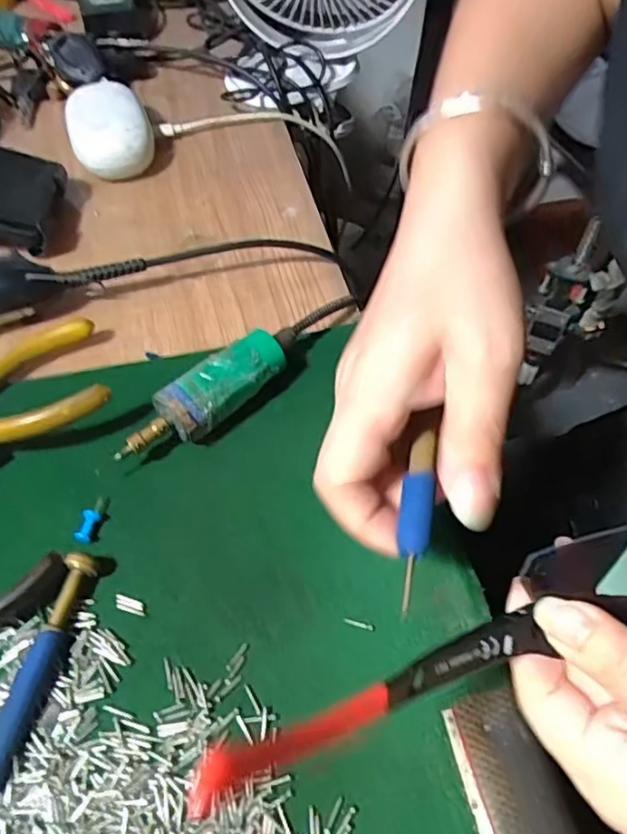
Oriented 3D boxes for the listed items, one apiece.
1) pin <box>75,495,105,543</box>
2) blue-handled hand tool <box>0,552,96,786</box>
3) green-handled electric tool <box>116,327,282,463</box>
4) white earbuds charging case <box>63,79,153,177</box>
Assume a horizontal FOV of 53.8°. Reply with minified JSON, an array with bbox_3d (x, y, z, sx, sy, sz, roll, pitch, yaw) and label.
[{"bbox_3d":[-0.100,0.045,0.279,0.009,0.007,0.023,2,55,2],"label":"pin"},{"bbox_3d":[-0.106,0.095,0.238,0.013,0.013,0.085,11,55,8],"label":"blue-handled hand tool"},{"bbox_3d":[-0.052,-0.008,0.302,0.090,0.030,0.023,-37,62,-23],"label":"green-handled electric tool"},{"bbox_3d":[-0.147,-0.207,0.449,0.055,0.033,0.092,-14,56,-9],"label":"white earbuds charging case"}]

